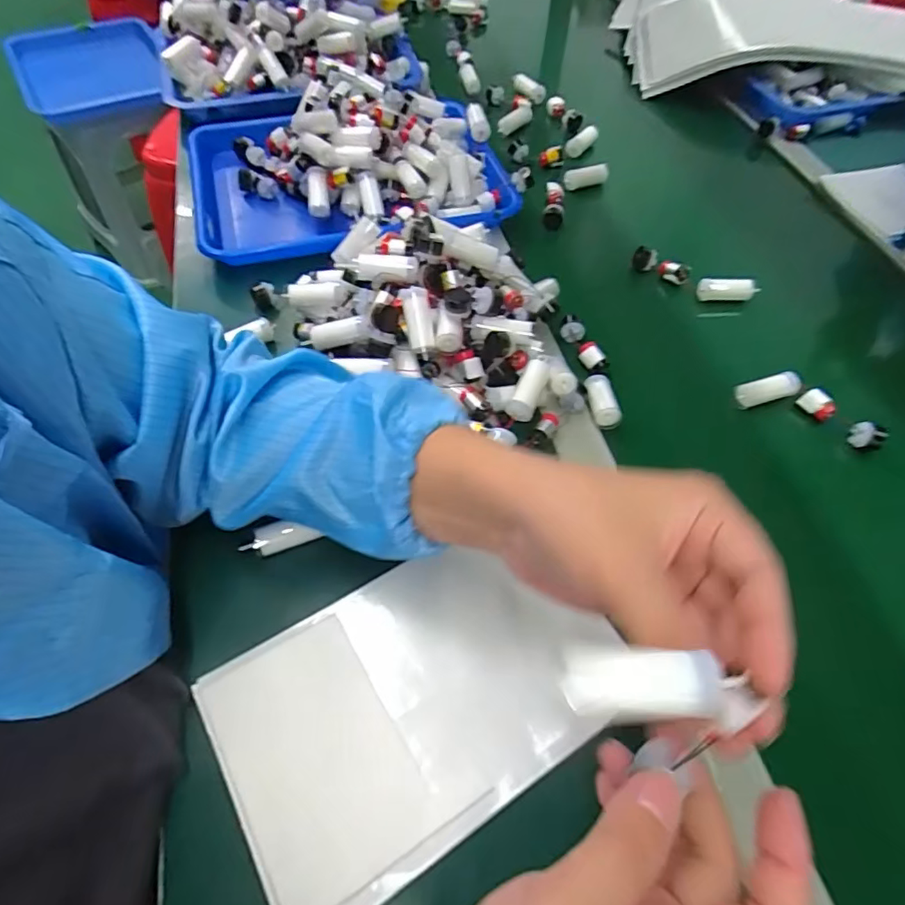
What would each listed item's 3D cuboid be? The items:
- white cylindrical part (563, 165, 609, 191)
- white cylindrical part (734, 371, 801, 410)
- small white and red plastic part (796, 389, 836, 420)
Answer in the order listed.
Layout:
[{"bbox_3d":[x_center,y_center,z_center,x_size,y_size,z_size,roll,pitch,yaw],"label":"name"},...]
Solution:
[{"bbox_3d":[0.157,-0.325,0.657,0.053,0.015,0.022,-13,57,5],"label":"white cylindrical part"},{"bbox_3d":[0.275,-0.055,0.483,0.060,0.017,0.017,-13,58,-10],"label":"white cylindrical part"},{"bbox_3d":[0.316,-0.042,0.481,0.028,0.018,0.012,40,64,22],"label":"small white and red plastic part"}]

